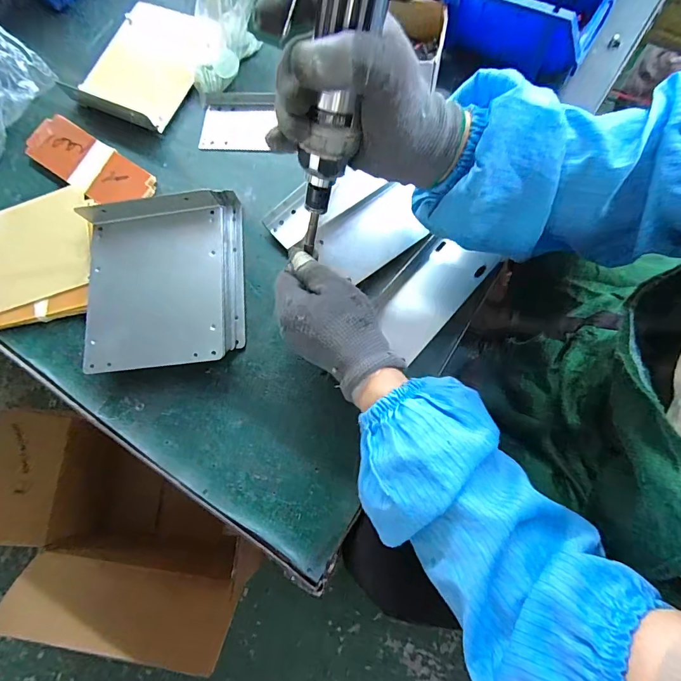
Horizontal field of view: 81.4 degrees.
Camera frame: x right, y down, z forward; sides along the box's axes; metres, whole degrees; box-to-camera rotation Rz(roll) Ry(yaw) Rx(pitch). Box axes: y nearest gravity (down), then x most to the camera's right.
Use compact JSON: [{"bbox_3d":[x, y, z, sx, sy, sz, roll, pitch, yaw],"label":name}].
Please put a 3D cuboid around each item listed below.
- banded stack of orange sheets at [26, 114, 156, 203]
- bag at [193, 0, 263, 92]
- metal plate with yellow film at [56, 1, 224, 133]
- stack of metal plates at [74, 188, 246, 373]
[{"bbox_3d":[-0.296,-0.208,0.464,0.172,0.013,0.061,33,83,12],"label":"banded stack of orange sheets"},{"bbox_3d":[-0.132,-0.380,0.442,0.081,0.175,0.066,7,29,3],"label":"bag"},{"bbox_3d":[-0.230,-0.335,0.483,0.148,0.035,0.167,31,83,12],"label":"metal plate with yellow film"},{"bbox_3d":[-0.179,-0.060,0.398,0.152,0.051,0.176,-5,76,4],"label":"stack of metal plates"}]

